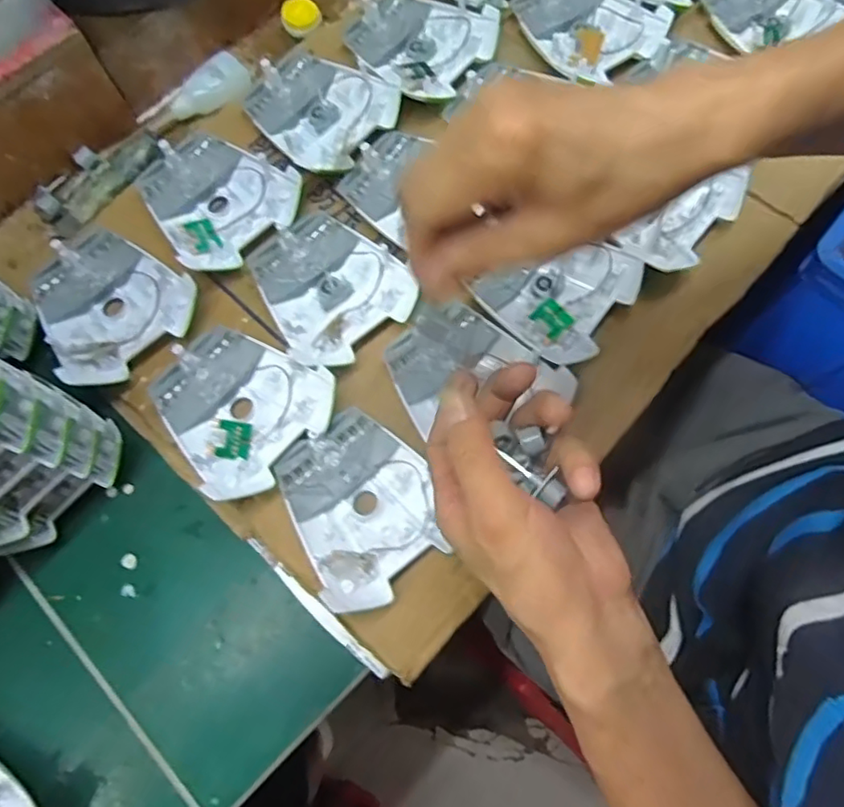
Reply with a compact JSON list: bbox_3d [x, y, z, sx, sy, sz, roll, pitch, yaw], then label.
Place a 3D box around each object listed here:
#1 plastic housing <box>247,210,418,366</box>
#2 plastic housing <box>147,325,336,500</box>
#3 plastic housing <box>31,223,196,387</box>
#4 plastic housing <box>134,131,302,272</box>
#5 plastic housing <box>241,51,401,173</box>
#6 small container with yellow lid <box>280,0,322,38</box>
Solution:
[{"bbox_3d":[-0.066,-0.085,0.421,0.095,0.015,0.109,-39,75,-9],"label":"plastic housing"},{"bbox_3d":[-0.120,-0.001,0.393,0.108,0.021,0.096,39,78,13],"label":"plastic housing"},{"bbox_3d":[-0.219,-0.074,0.419,0.096,0.023,0.110,-41,75,-10],"label":"plastic housing"},{"bbox_3d":[-0.153,-0.154,0.444,0.096,0.021,0.108,-44,76,-11],"label":"plastic housing"},{"bbox_3d":[-0.082,-0.226,0.463,0.105,0.018,0.090,36,76,11],"label":"plastic housing"},{"bbox_3d":[-0.101,-0.323,0.503,0.032,0.012,0.029,-19,73,-6],"label":"small container with yellow lid"}]

